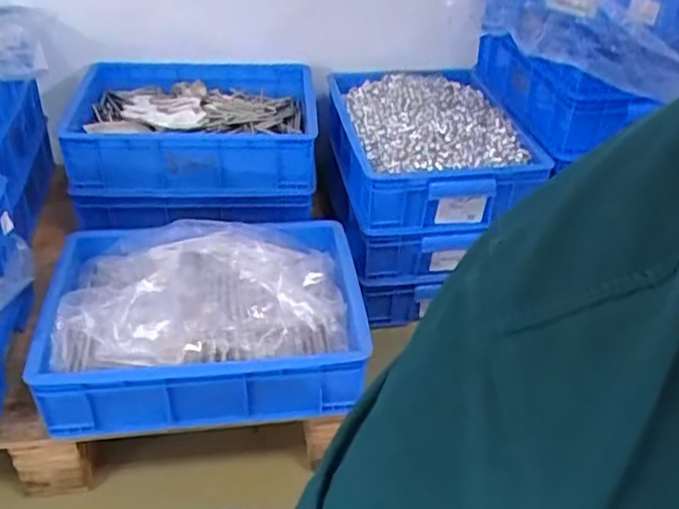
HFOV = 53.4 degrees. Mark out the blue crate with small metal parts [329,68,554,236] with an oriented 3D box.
[{"bbox_3d":[0.157,-0.214,1.274,0.314,0.121,0.456,-5,34,-7],"label":"blue crate with small metal parts"}]

